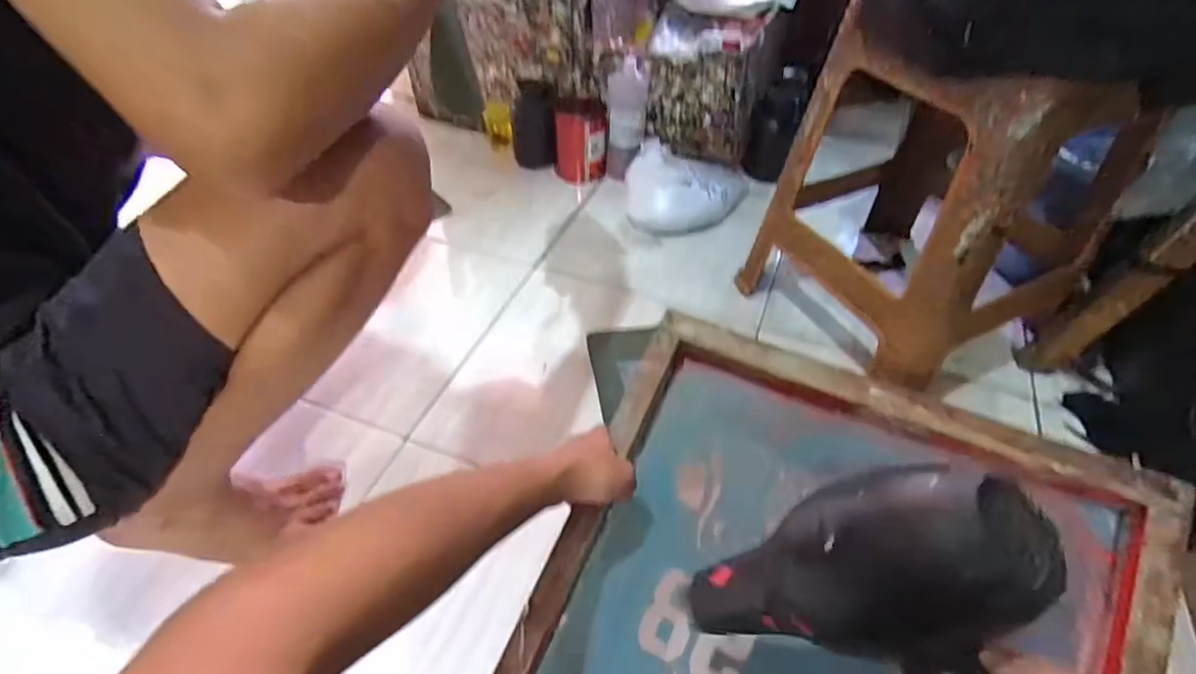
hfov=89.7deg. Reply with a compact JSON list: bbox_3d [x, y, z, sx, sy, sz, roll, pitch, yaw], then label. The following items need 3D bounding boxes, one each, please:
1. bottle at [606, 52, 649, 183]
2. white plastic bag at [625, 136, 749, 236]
[{"bbox_3d":[0.056,-0.424,1.207,0.079,0.219,0.069,4,45,1],"label":"bottle"},{"bbox_3d":[0.177,-0.300,1.182,0.223,0.101,0.223,11,46,8],"label":"white plastic bag"}]

